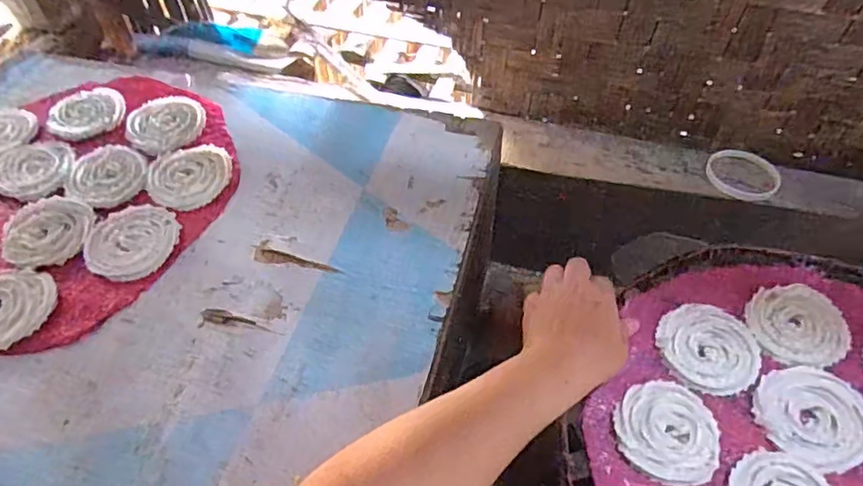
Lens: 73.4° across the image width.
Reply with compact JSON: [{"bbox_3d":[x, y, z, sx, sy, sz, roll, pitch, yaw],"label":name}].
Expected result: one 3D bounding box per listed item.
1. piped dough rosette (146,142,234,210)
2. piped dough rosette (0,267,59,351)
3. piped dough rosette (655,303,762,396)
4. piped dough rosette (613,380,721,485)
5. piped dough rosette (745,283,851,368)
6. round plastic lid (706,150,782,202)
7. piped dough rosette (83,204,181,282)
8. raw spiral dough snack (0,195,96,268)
[{"bbox_3d":[-0.234,-0.069,0.562,0.075,0.005,0.087,0,52,-1],"label":"piped dough rosette"},{"bbox_3d":[-0.348,0.051,0.465,0.077,0.009,0.075,0,52,0],"label":"piped dough rosette"},{"bbox_3d":[0.226,0.084,0.469,0.076,0.004,0.078,-1,51,1],"label":"piped dough rosette"},{"bbox_3d":[0.174,0.136,0.426,0.071,0.004,0.074,0,52,0],"label":"piped dough rosette"},{"bbox_3d":[0.305,0.066,0.482,0.077,0.008,0.074,-1,51,1],"label":"piped dough rosette"},{"bbox_3d":[0.403,-0.087,0.747,0.089,0.013,0.090,-1,51,1],"label":"round plastic lid"},{"bbox_3d":[-0.265,-0.004,0.512,0.073,0.007,0.077,0,52,0],"label":"piped dough rosette"},{"bbox_3d":[-0.339,-0.012,0.511,0.074,0.006,0.076,0,52,0],"label":"raw spiral dough snack"}]

